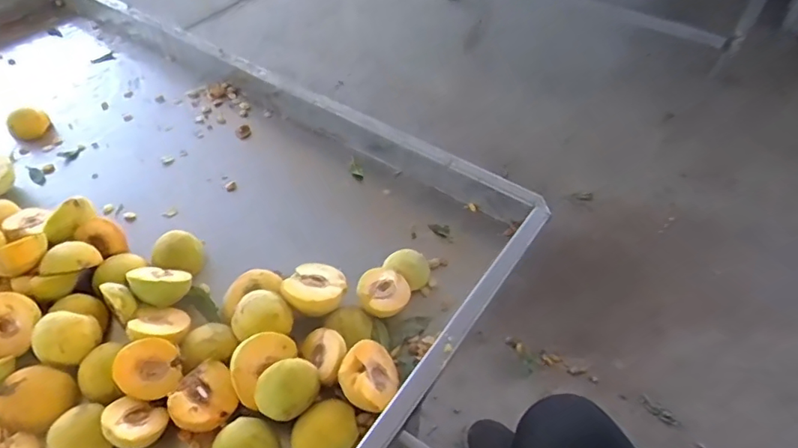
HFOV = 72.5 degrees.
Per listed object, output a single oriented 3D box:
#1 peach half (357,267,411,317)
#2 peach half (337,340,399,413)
[{"bbox_3d":[-0.017,0.080,0.627,0.058,0.034,0.063,2,48,0],"label":"peach half"},{"bbox_3d":[-0.030,0.155,0.543,0.058,0.048,0.068,0,48,-2],"label":"peach half"}]

